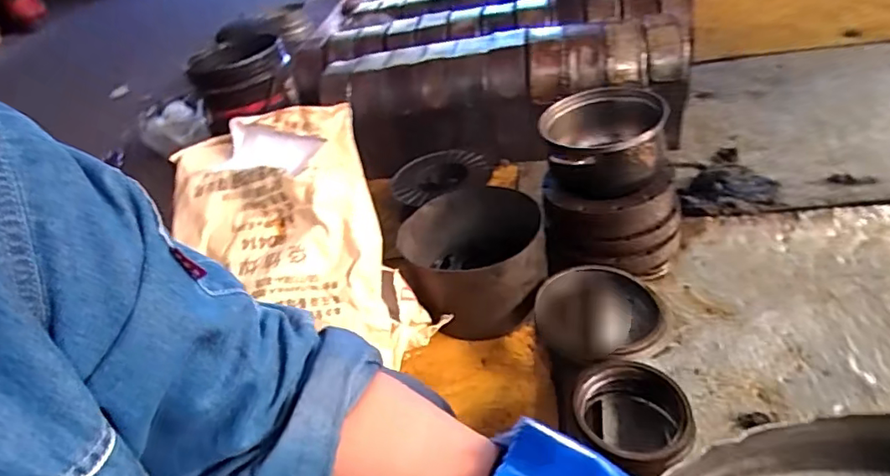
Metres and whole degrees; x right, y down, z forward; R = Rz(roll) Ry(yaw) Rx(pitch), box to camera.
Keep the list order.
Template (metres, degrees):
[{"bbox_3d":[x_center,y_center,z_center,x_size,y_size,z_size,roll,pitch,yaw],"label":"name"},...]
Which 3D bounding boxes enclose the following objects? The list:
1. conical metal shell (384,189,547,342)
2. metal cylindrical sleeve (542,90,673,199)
[{"bbox_3d":[0.053,0.043,1.096,0.273,0.169,0.284,-6,37,9],"label":"conical metal shell"},{"bbox_3d":[0.288,-0.172,1.043,0.207,0.138,0.214,-8,37,6],"label":"metal cylindrical sleeve"}]

